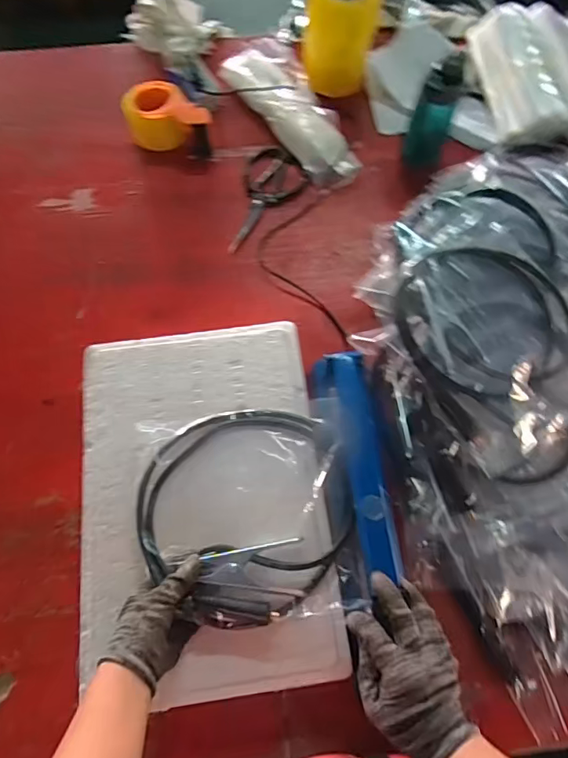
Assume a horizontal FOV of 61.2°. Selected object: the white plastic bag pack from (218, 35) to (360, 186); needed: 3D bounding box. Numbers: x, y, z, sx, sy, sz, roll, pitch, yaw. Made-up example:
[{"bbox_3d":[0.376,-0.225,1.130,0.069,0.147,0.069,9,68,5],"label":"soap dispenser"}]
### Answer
[{"bbox_3d":[0.015,-0.482,0.850,0.114,0.045,0.346,-27,71,-11],"label":"white plastic bag pack"}]

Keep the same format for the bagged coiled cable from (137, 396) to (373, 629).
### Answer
[{"bbox_3d":[-0.038,0.145,0.543,0.236,0.042,0.232,-7,71,-4],"label":"bagged coiled cable"}]

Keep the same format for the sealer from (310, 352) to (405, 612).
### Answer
[{"bbox_3d":[0.085,0.106,0.562,0.071,0.069,0.284,-5,64,-3],"label":"sealer"}]

